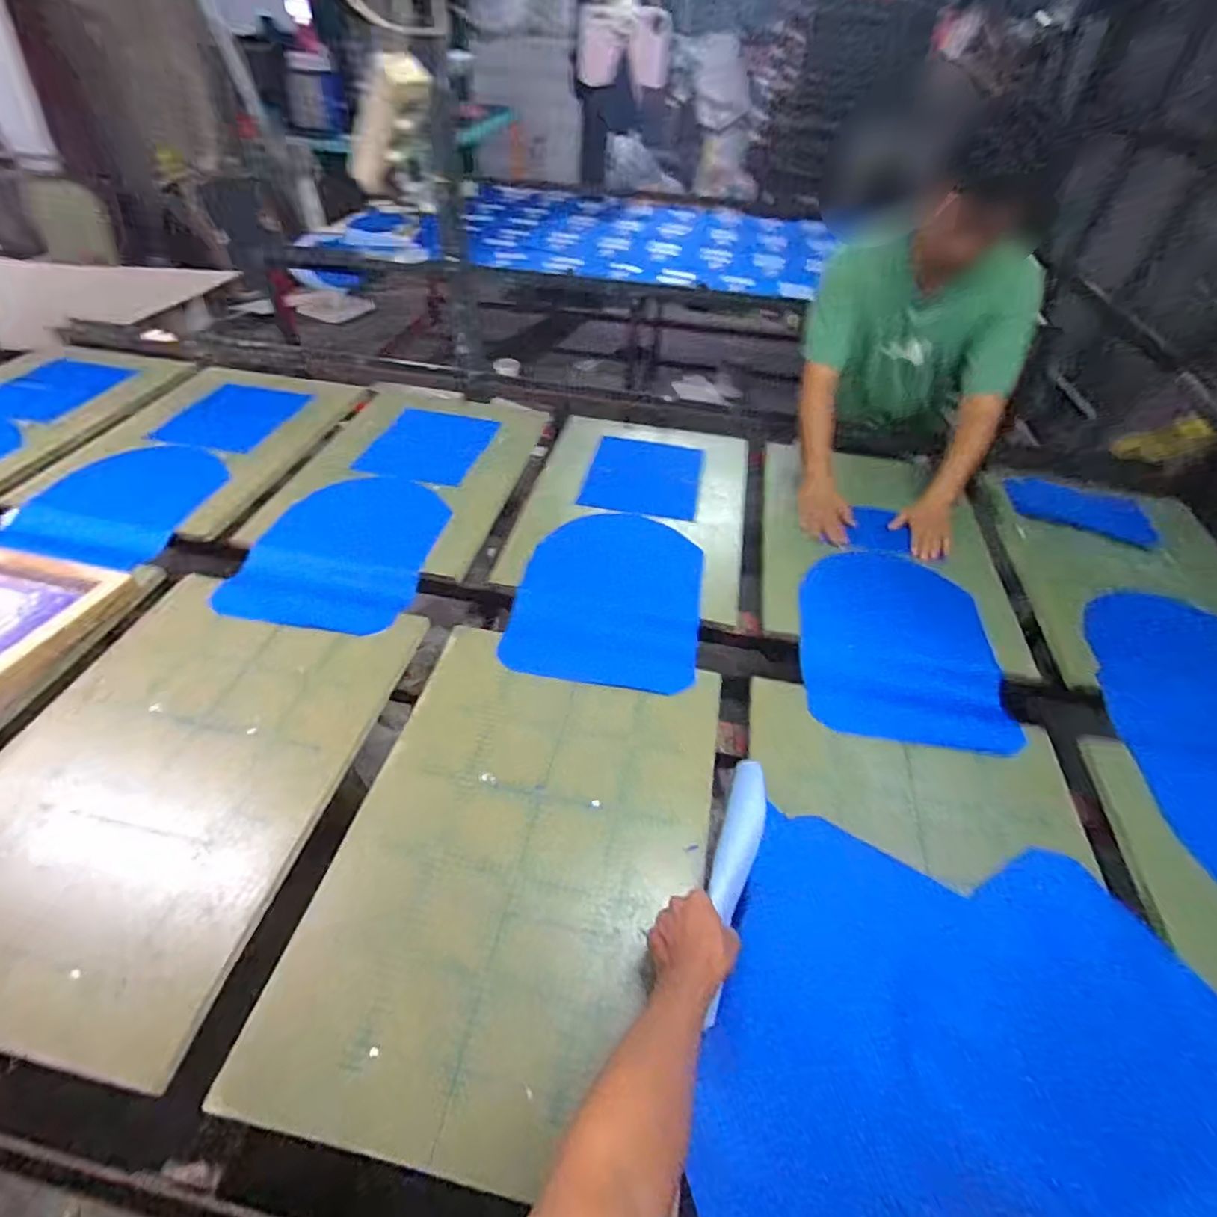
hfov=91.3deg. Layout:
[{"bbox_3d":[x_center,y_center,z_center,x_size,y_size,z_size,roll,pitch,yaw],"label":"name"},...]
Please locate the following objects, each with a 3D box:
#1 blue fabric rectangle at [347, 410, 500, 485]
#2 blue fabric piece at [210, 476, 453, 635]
[{"bbox_3d":[-0.416,-0.385,1.399,0.270,0.010,0.275,13,51,11],"label":"blue fabric rectangle"},{"bbox_3d":[-0.498,-0.123,1.143,0.327,0.015,0.444,8,45,2],"label":"blue fabric piece"}]

